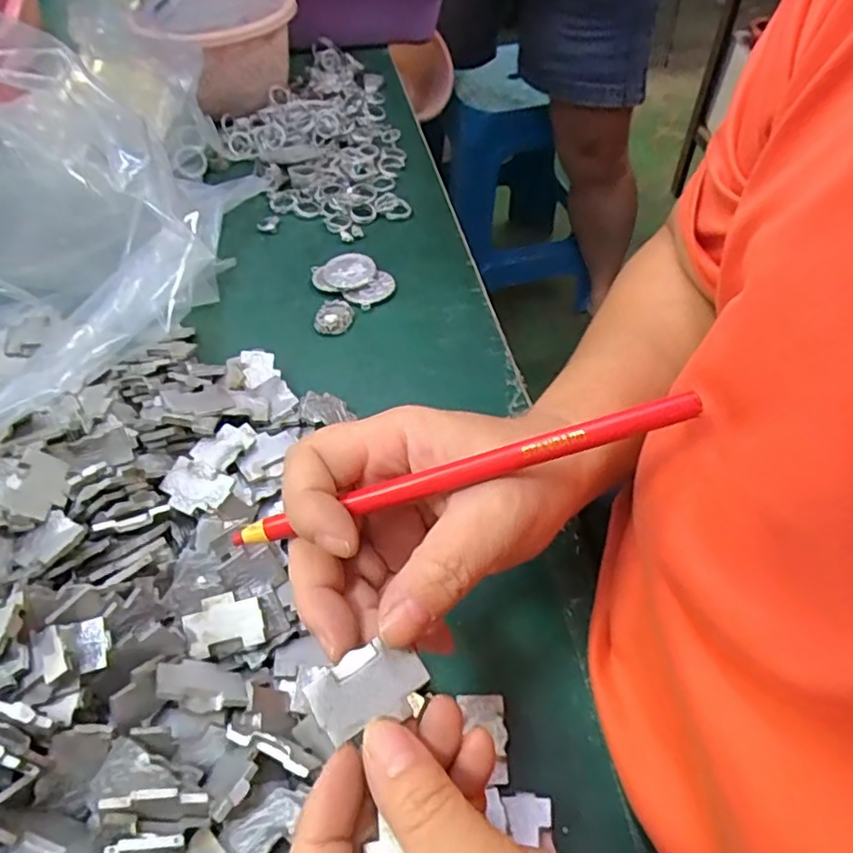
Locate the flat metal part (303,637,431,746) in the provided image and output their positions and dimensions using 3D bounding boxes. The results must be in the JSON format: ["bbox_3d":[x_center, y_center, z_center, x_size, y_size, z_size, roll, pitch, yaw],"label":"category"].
[{"bbox_3d":[-0.018,0.080,0.196,0.034,0.005,0.022,-26,71,-21],"label":"flat metal part"}]

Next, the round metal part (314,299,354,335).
[{"bbox_3d":[-0.061,-0.073,0.426,0.022,0.008,0.026,13,53,12],"label":"round metal part"}]

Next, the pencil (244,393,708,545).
[{"bbox_3d":[0.010,0.016,0.212,0.158,0.006,0.007,-17,51,8],"label":"pencil"}]

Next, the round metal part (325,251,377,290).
[{"bbox_3d":[-0.054,-0.109,0.449,0.034,0.008,0.035,-1,51,1],"label":"round metal part"}]

